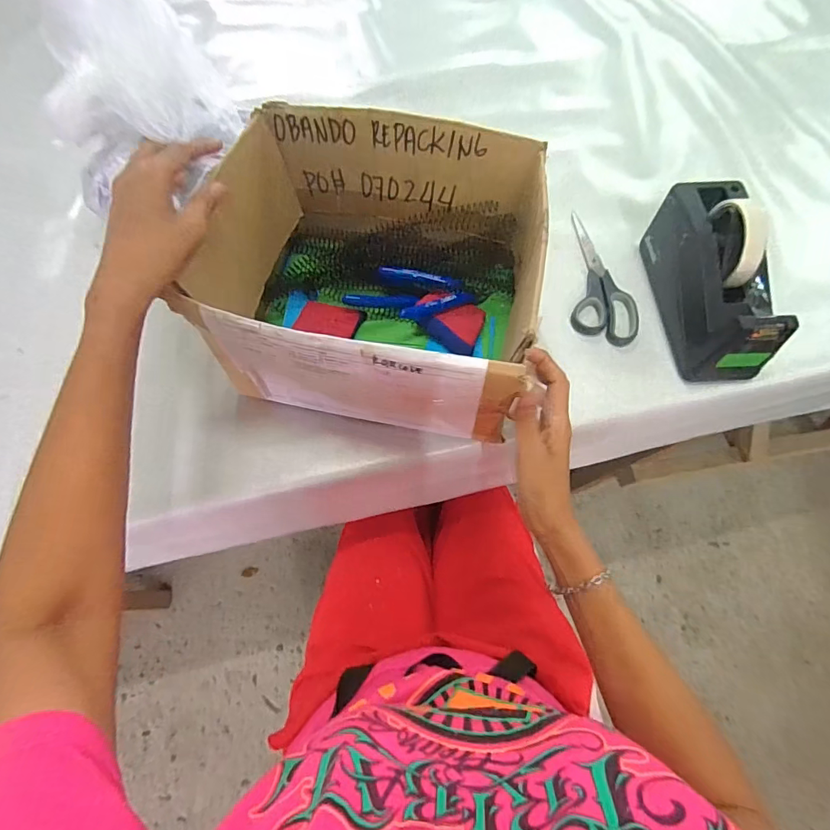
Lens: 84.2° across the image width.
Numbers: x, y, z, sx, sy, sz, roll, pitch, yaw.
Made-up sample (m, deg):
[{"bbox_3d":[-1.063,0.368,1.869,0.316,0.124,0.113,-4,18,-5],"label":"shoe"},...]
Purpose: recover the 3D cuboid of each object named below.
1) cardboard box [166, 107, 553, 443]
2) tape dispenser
[{"bbox_3d":[-0.037,-0.137,0.449,0.281,0.154,0.265,8,65,5],"label":"cardboard box"},{"bbox_3d":[0.325,-0.152,0.493,0.077,0.110,0.202,-3,65,-1],"label":"tape dispenser"}]

